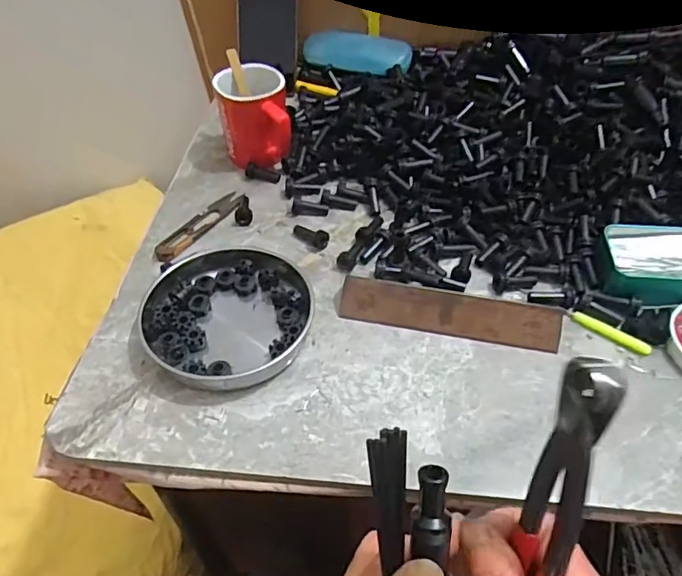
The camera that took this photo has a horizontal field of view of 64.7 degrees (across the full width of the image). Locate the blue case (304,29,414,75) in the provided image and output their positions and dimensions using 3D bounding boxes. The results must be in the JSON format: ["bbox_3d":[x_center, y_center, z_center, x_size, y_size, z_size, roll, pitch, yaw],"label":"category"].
[{"bbox_3d":[0.024,-0.312,0.713,0.141,0.031,0.049,16,50,15],"label":"blue case"}]

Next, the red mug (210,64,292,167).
[{"bbox_3d":[-0.095,-0.189,0.591,0.073,0.076,0.101,-10,49,-8],"label":"red mug"}]

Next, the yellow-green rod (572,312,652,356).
[{"bbox_3d":[0.222,0.037,0.444,0.063,0.009,0.008,31,55,26],"label":"yellow-green rod"}]

